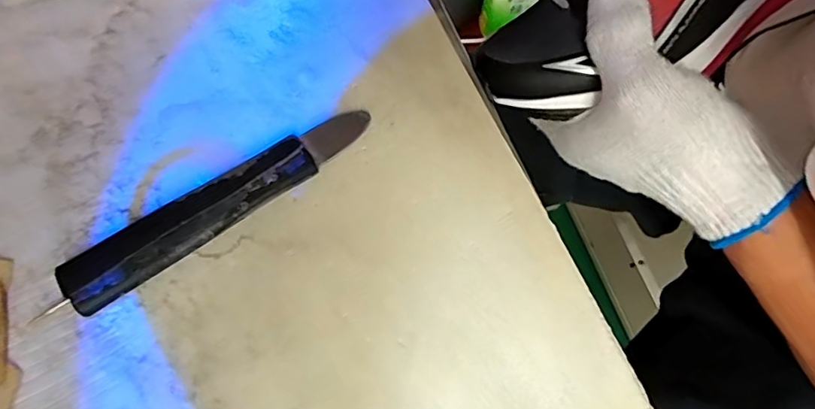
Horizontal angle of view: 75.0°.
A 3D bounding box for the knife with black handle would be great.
[{"bbox_3d":[-0.093,-0.002,0.270,0.167,0.014,0.028,-34,76,-12],"label":"knife with black handle"}]

